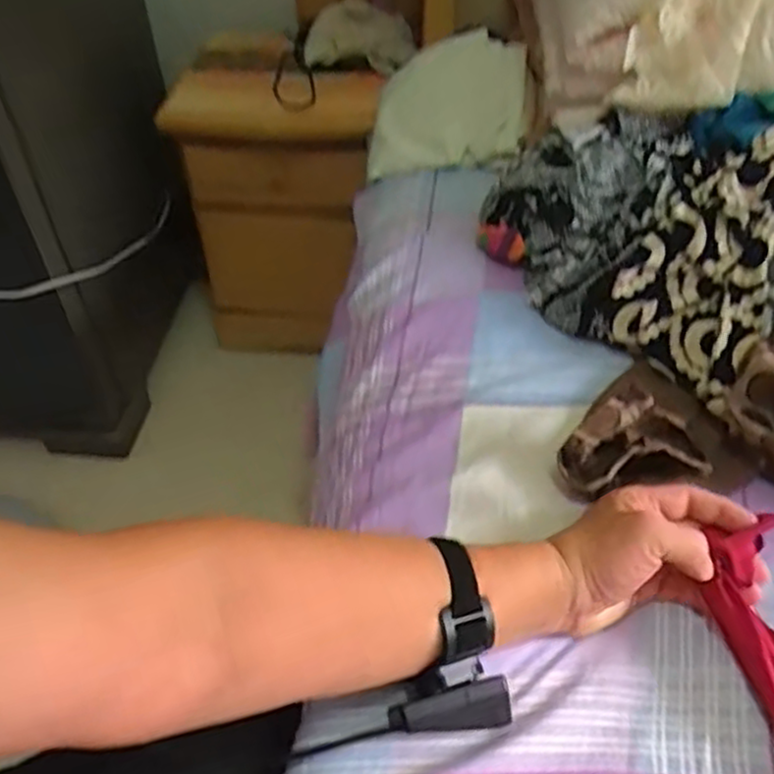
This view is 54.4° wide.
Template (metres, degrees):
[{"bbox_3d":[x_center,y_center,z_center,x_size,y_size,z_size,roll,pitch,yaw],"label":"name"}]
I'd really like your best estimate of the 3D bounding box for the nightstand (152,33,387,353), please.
[{"bbox_3d":[-0.169,-0.354,1.423,0.338,0.483,0.295,3,46,4],"label":"nightstand"}]

